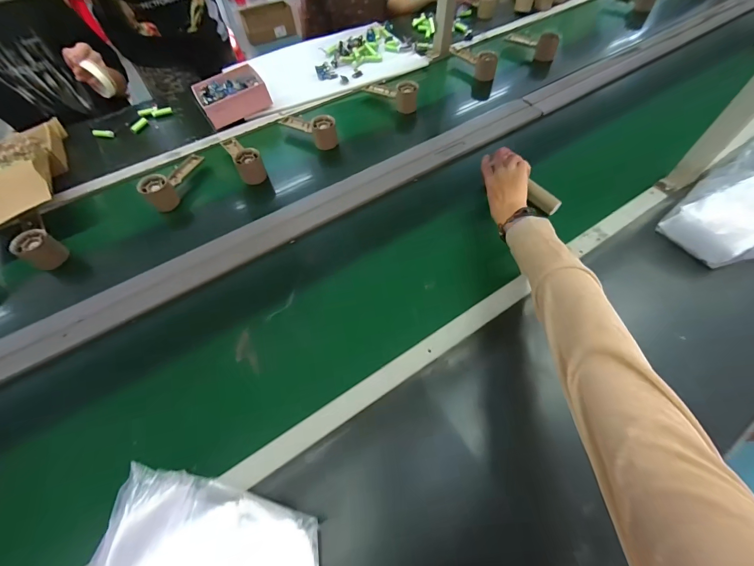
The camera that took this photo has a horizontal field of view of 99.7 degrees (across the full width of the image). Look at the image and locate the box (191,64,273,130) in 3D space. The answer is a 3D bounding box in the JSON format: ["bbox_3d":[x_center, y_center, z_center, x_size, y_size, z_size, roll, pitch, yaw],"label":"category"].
[{"bbox_3d":[-0.382,-0.494,0.841,0.171,0.064,0.138,-25,58,-12],"label":"box"}]

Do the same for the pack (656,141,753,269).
[{"bbox_3d":[0.688,-0.164,0.563,0.351,0.109,0.165,-30,60,-15],"label":"pack"}]

